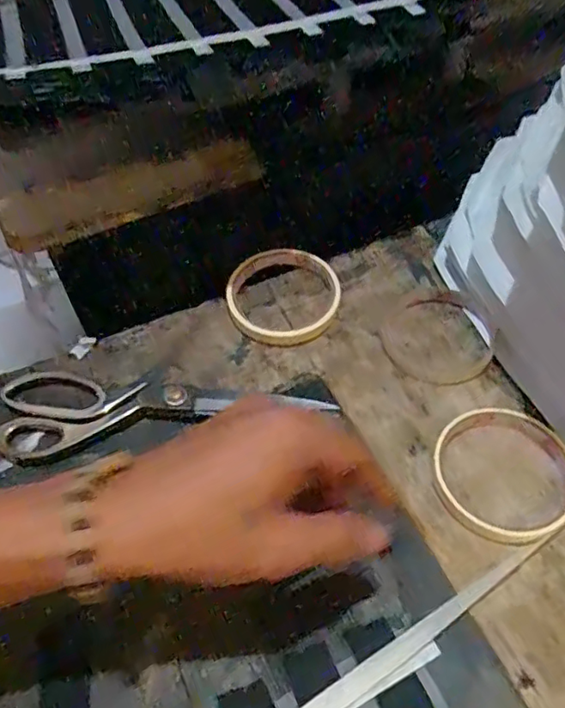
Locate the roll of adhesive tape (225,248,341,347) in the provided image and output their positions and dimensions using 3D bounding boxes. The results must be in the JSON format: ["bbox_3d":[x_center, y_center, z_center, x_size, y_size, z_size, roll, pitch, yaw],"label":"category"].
[{"bbox_3d":[0.001,-0.047,0.441,0.086,0.018,0.088,-1,51,1],"label":"roll of adhesive tape"}]

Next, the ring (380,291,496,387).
[{"bbox_3d":[0.119,-0.013,0.423,0.082,0.014,0.079,-10,51,-7],"label":"ring"}]

